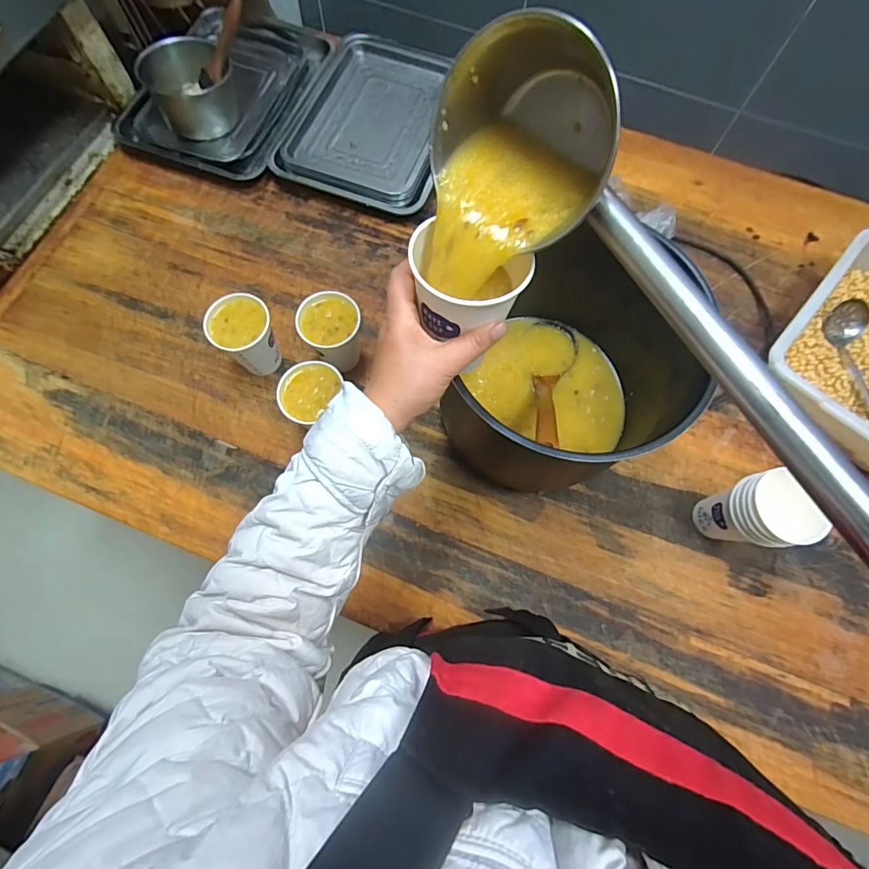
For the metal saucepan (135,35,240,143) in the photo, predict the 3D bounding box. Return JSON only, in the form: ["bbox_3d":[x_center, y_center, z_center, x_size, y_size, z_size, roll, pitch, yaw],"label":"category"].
[{"bbox_3d":[-0.432,-0.619,0.819,0.139,0.108,0.118,-27,76,-9],"label":"metal saucepan"}]

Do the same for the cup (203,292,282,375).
[{"bbox_3d":[-0.273,-0.139,0.683,0.087,0.116,0.097,-42,78,-12],"label":"cup"}]

